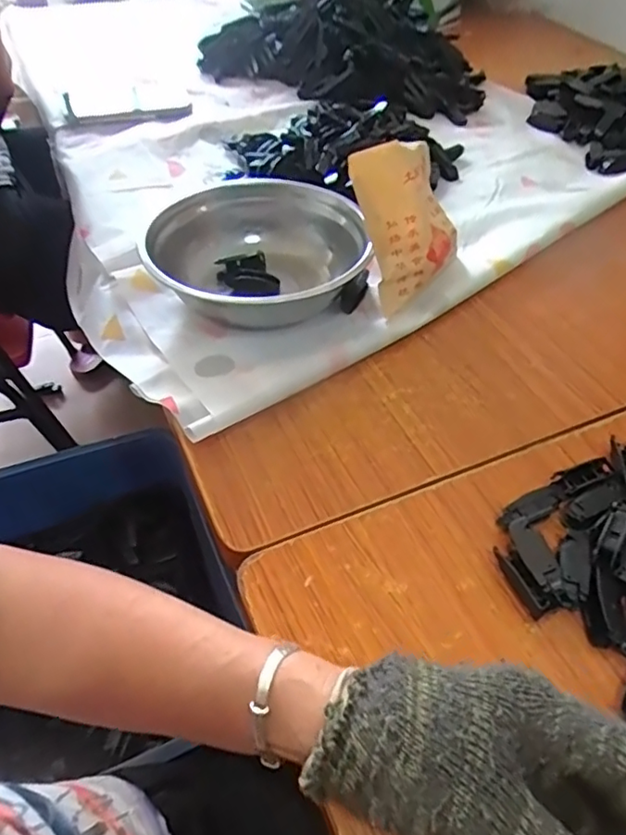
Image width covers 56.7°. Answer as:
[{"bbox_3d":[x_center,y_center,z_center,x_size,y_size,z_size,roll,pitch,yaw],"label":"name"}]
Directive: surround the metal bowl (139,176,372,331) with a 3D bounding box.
[{"bbox_3d":[-0.054,-0.155,0.538,0.179,0.062,0.194,1,50,-2],"label":"metal bowl"}]

